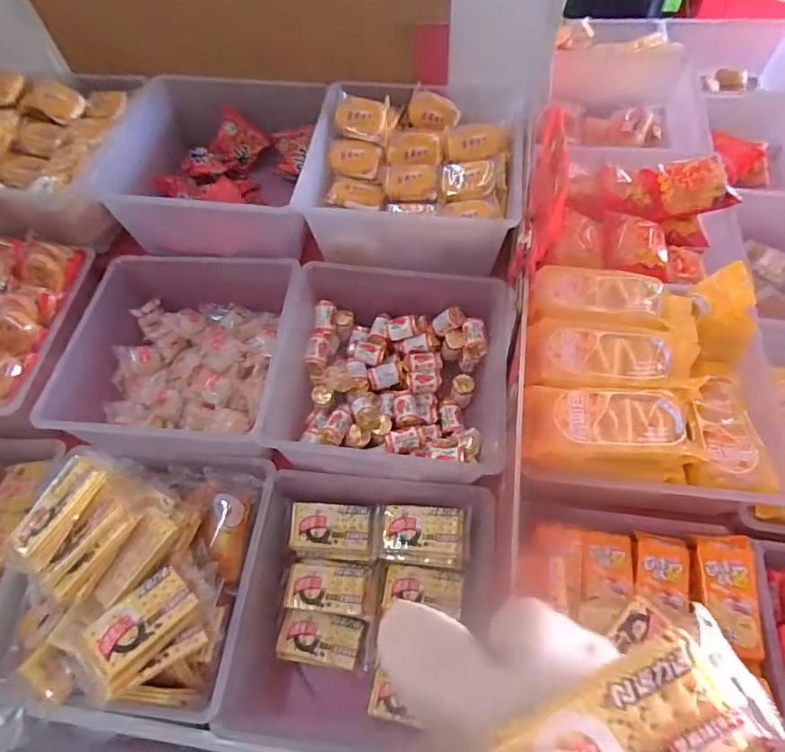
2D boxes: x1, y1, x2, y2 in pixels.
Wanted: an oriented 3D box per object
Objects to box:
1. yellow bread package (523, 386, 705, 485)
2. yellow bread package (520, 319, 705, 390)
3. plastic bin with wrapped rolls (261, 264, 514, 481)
[{"bbox_3d":[0.241,0.058,0.573,0.197,0.073,0.091,1,59,4],"label":"yellow bread package"},{"bbox_3d":[0.259,-0.026,0.610,0.202,0.033,0.096,4,60,5],"label":"yellow bread package"},{"bbox_3d":[-0.002,-0.006,0.722,0.280,0.124,0.276,2,59,4],"label":"plastic bin with wrapped rolls"}]

